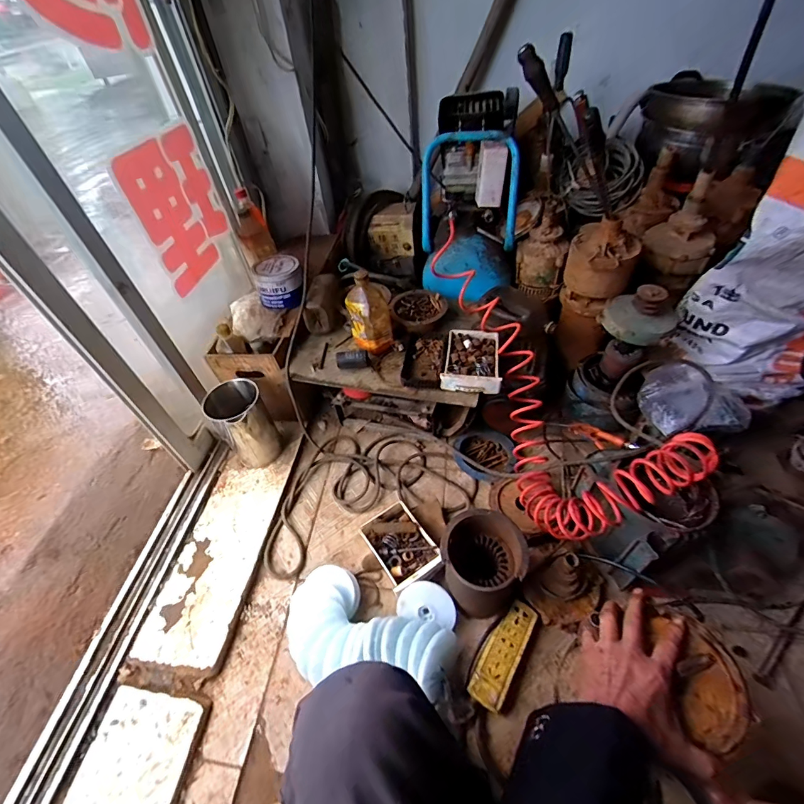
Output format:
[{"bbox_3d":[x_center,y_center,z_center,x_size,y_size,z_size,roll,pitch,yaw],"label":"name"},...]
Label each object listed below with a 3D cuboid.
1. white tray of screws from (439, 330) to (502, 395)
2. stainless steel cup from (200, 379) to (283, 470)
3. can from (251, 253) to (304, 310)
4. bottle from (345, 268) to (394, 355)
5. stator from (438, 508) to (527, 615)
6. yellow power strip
[{"bbox_3d":[0.164,-0.097,0.916,0.131,0.042,0.178,6,51,12],"label":"white tray of screws"},{"bbox_3d":[-0.400,0.060,1.028,0.130,0.213,0.121,-4,49,4],"label":"stainless steel cup"},{"bbox_3d":[-0.330,-0.325,1.093,0.121,0.100,0.121,-4,49,4],"label":"can"},{"bbox_3d":[-0.076,-0.209,0.945,0.083,0.186,0.078,-30,52,-17],"label":"bottle"},{"bbox_3d":[0.144,0.300,0.736,0.136,0.175,0.138,-4,49,4],"label":"stator"},{"bbox_3d":[0.186,0.453,0.728,0.062,0.038,0.184,26,58,26],"label":"yellow power strip"}]

